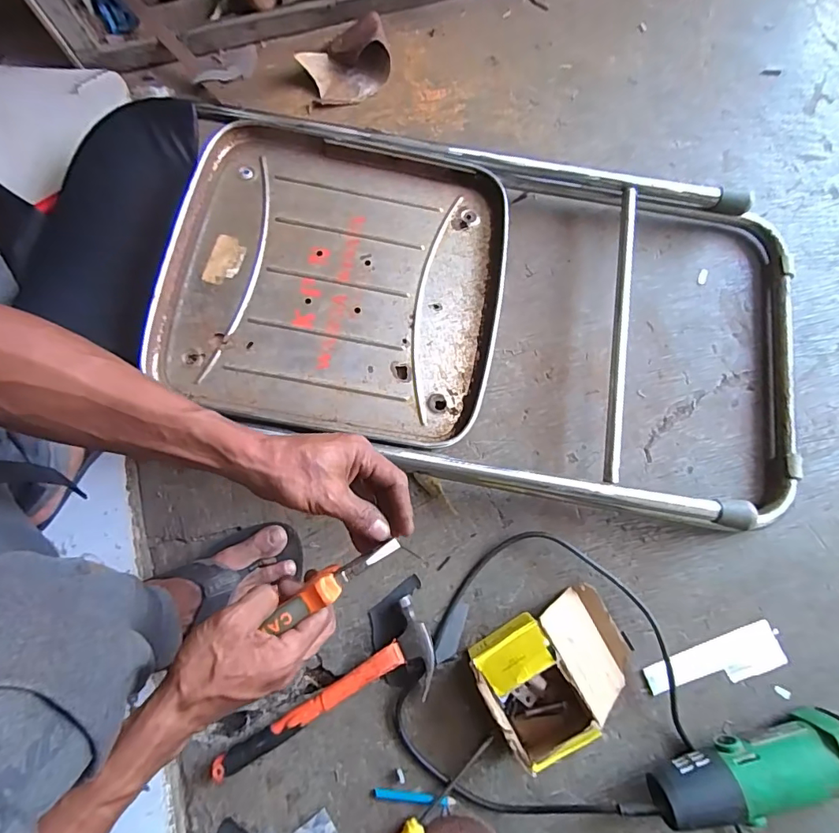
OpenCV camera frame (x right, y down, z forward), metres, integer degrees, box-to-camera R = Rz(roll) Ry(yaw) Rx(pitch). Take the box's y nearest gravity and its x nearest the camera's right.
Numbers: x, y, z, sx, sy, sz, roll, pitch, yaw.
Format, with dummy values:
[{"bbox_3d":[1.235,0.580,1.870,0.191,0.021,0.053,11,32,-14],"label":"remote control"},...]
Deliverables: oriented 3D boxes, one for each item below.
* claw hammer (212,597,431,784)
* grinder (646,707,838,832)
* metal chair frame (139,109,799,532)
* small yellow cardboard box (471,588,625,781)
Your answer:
[{"bbox_3d":[-0.095,0.315,0.510,0.262,0.025,0.082,-35,78,-7],"label":"claw hammer"},{"bbox_3d":[0.355,0.343,0.463,0.260,0.086,0.066,-12,76,-2],"label":"grinder"},{"bbox_3d":[0.084,-0.128,0.582,0.766,0.095,0.426,8,77,3],"label":"metal chair frame"},{"bbox_3d":[0.147,0.264,0.486,0.158,0.085,0.115,-28,77,-6],"label":"small yellow cardboard box"}]

